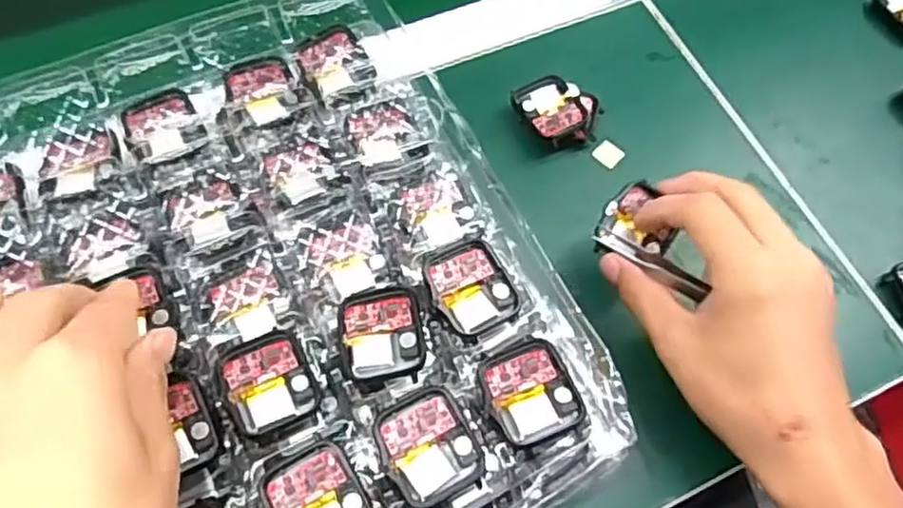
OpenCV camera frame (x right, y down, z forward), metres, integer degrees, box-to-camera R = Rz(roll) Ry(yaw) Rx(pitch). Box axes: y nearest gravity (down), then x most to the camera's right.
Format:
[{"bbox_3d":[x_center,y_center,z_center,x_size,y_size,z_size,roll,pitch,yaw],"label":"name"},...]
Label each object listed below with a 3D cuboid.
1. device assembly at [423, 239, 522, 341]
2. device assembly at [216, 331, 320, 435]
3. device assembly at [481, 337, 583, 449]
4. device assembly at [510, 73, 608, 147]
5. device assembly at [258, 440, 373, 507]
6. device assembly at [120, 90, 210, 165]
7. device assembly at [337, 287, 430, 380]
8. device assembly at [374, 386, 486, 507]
[{"bbox_3d":[0.009,0.016,0.320,0.037,0.013,0.043,-23,68,-13],"label":"device assembly"},{"bbox_3d":[-0.079,0.056,0.296,0.036,0.006,0.041,-22,68,-13],"label":"device assembly"},{"bbox_3d":[0.033,0.061,0.296,0.037,0.015,0.041,-20,67,-12],"label":"device assembly"},{"bbox_3d":[0.069,-0.090,0.430,0.050,0.020,0.045,-22,68,-13],"label":"device assembly"},{"bbox_3d":[-0.054,0.100,0.272,0.036,0.010,0.042,-26,69,-15],"label":"device assembly"},{"bbox_3d":[-0.151,-0.065,0.358,0.037,0.010,0.039,-23,90,-18],"label":"device assembly"},{"bbox_3d":[-0.031,0.036,0.308,0.036,0.012,0.042,-6,65,-6],"label":"device assembly"},{"bbox_3d":[-0.010,0.079,0.281,0.037,0.005,0.042,-26,68,-14],"label":"device assembly"}]

